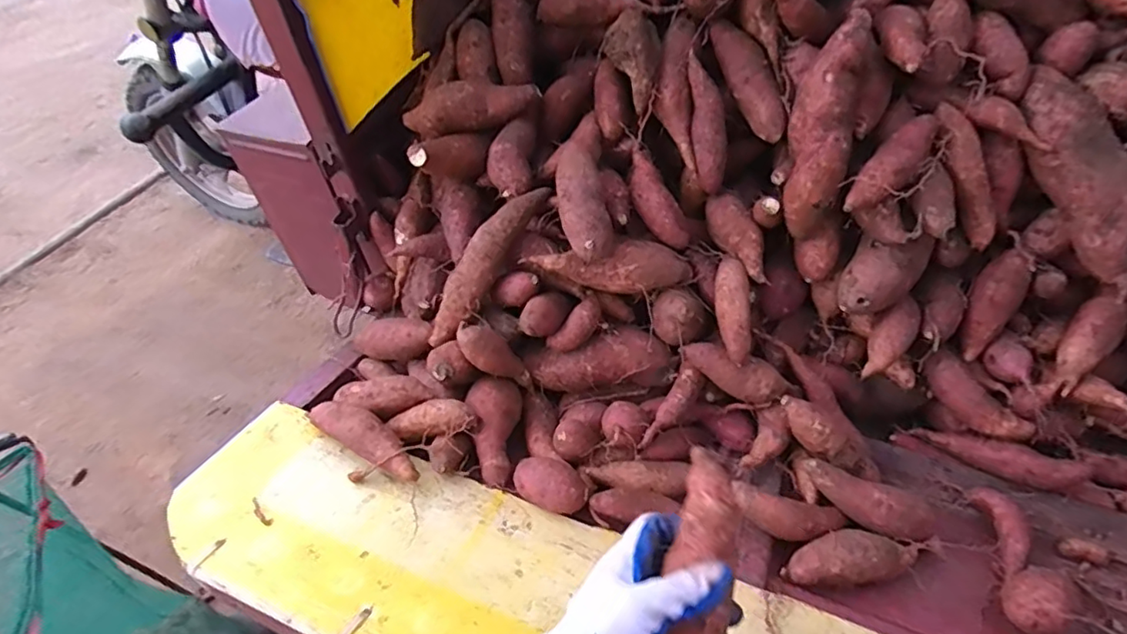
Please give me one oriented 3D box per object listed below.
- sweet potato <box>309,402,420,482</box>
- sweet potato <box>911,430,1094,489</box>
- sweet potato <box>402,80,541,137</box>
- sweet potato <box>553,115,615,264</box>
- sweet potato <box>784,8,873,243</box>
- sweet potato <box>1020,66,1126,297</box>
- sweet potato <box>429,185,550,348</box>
[{"bbox_3d":[-0.225,0.131,0.660,0.167,0.035,0.047,23,55,20],"label":"sweet potato"},{"bbox_3d":[0.495,0.159,0.669,0.157,0.031,0.039,13,48,41],"label":"sweet potato"},{"bbox_3d":[-0.115,-0.261,0.728,0.164,0.047,0.056,-15,51,-11],"label":"sweet potato"},{"bbox_3d":[0.024,-0.163,0.683,0.062,0.056,0.205,-1,66,1],"label":"sweet potato"},{"bbox_3d":[0.283,-0.206,0.635,0.067,0.227,0.051,13,12,12],"label":"sweet potato"},{"bbox_3d":[0.547,-0.151,0.612,0.059,0.070,0.242,-15,84,-11],"label":"sweet potato"},{"bbox_3d":[-0.097,-0.066,0.699,0.052,0.045,0.230,33,88,26],"label":"sweet potato"}]

